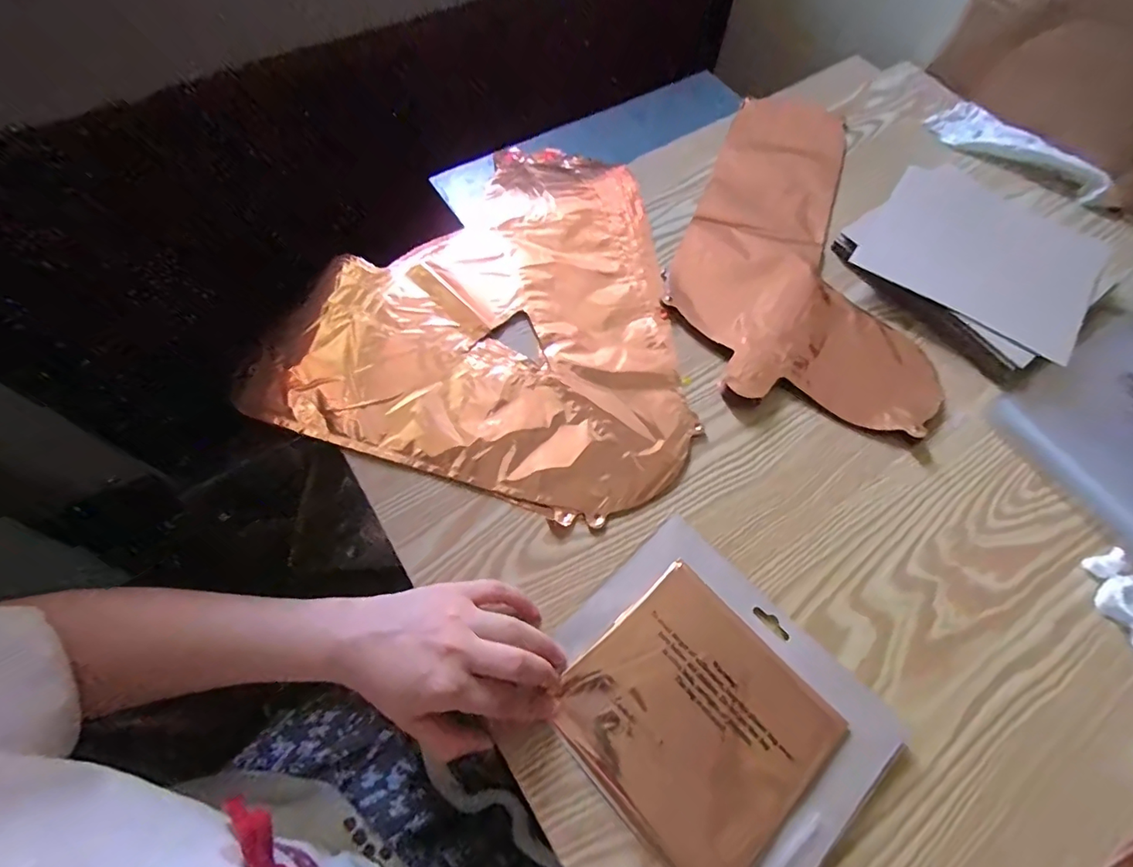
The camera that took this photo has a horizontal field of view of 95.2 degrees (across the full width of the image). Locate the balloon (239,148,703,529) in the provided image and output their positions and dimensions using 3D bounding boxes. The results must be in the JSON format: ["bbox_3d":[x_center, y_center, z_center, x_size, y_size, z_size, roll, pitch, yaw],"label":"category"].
[{"bbox_3d":[-0.035,-0.134,0.468,0.333,0.014,0.385,18,64,6],"label":"balloon"}]

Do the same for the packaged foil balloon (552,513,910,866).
[{"bbox_3d":[0.091,0.172,0.329,0.159,0.013,0.194,-38,71,-19],"label":"packaged foil balloon"}]

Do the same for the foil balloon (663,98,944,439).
[{"bbox_3d":[0.235,-0.197,0.508,0.229,0.010,0.397,15,64,5],"label":"foil balloon"}]

